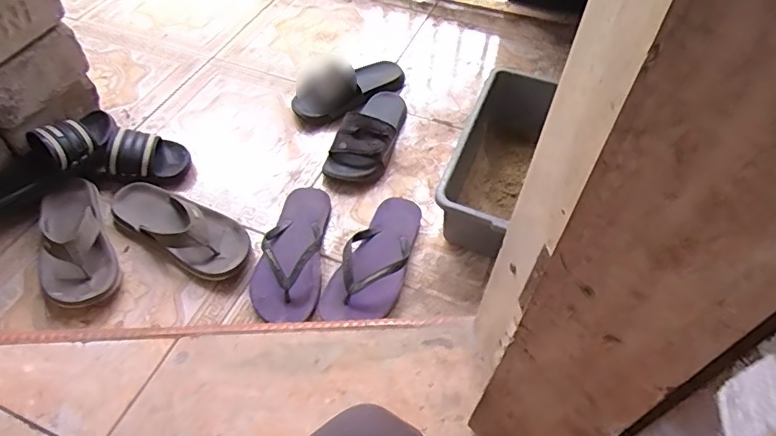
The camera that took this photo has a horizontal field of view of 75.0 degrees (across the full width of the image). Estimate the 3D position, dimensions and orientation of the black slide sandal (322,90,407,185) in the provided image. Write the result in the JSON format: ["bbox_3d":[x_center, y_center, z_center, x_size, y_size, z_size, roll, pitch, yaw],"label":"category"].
[{"bbox_3d":[-0.032,-0.178,0.998,0.112,0.064,0.256,14,52,9],"label":"black slide sandal"}]

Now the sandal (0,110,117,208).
[{"bbox_3d":[-0.604,-0.102,0.895,0.093,0.087,0.262,34,58,23],"label":"sandal"}]

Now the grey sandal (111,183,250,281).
[{"bbox_3d":[-0.351,0.008,0.851,0.287,0.049,0.112,27,55,19],"label":"grey sandal"}]

